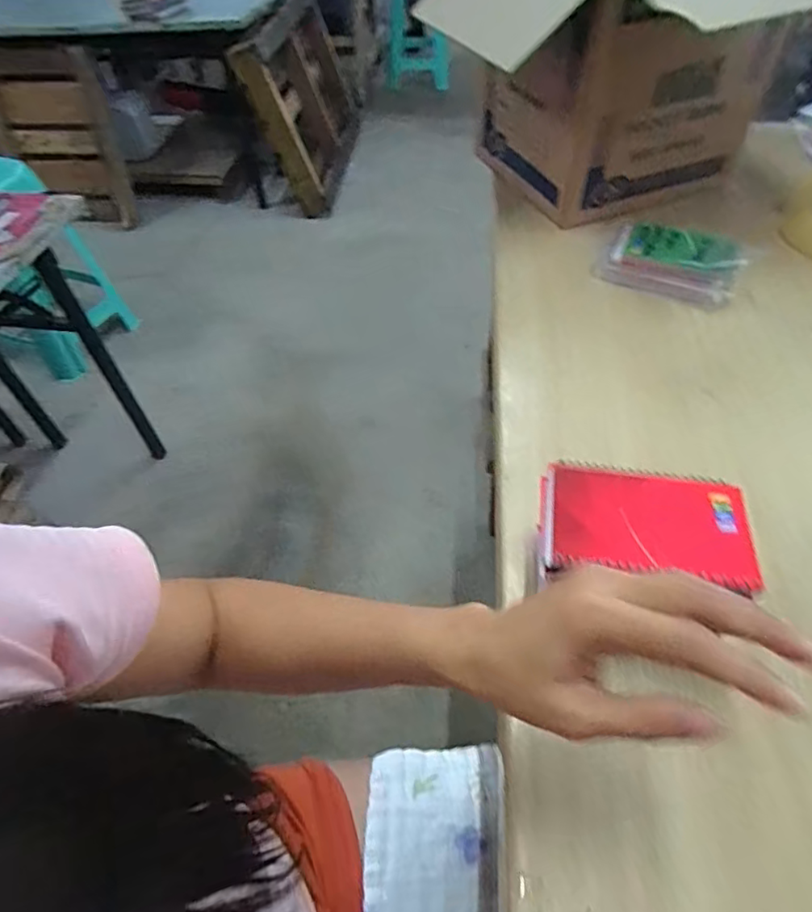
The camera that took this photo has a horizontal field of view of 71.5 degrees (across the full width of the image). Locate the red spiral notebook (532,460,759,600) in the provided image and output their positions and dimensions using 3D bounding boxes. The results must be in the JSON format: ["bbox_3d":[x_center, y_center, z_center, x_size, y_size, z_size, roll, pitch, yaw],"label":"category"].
[{"bbox_3d":[0.160,0.046,0.381,0.135,0.009,0.088,6,52,8],"label":"red spiral notebook"}]

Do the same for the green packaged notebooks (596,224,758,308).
[{"bbox_3d":[0.331,-0.247,0.705,0.168,0.046,0.105,23,56,20],"label":"green packaged notebooks"}]

